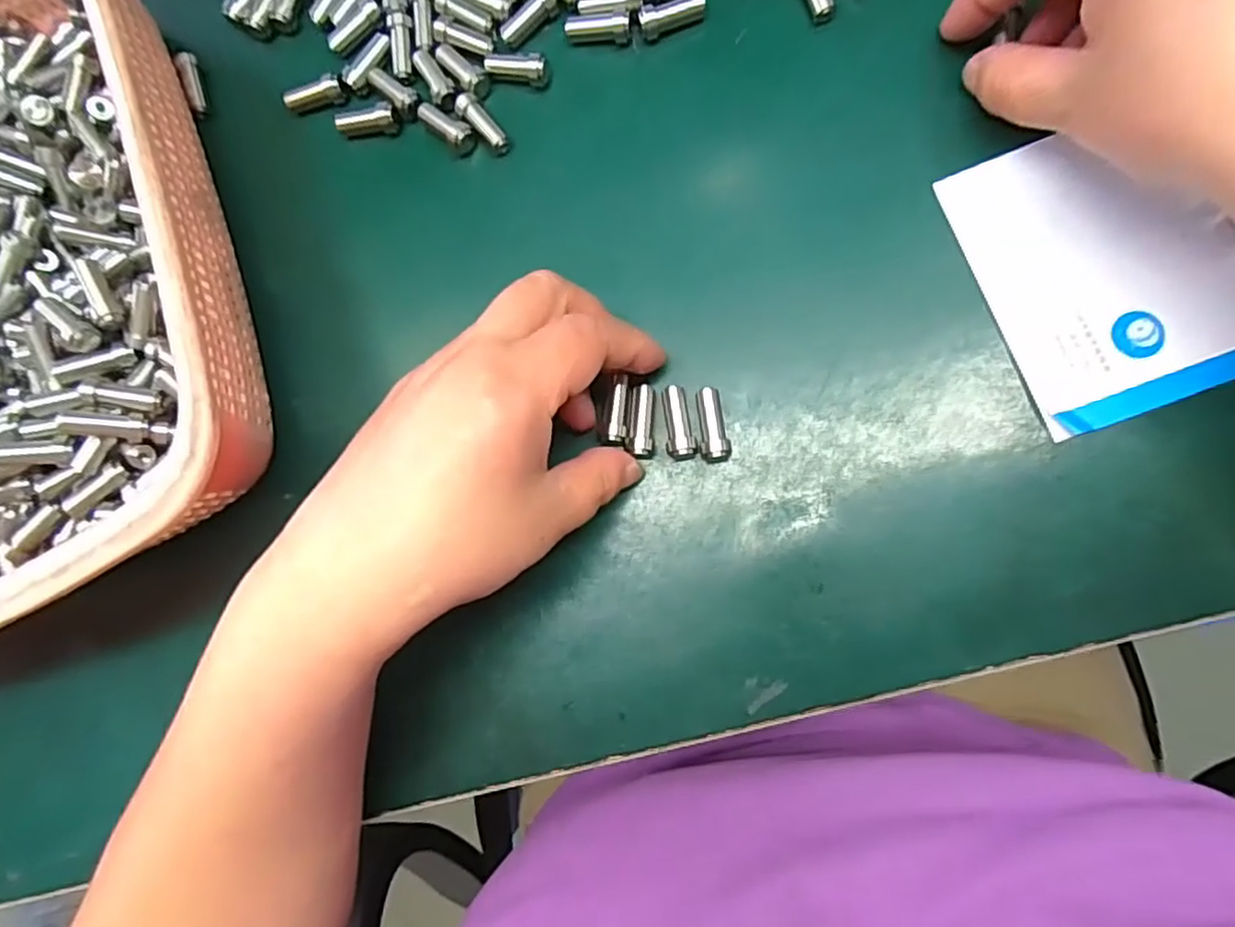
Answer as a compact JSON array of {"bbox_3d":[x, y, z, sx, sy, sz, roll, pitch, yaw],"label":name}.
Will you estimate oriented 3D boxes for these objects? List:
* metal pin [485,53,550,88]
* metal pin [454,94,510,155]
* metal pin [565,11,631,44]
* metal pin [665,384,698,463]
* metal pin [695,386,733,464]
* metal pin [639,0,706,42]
[{"bbox_3d":[-0.042,-0.163,0.276,0.027,0.009,0.010,15,87,9],"label":"metal pin"},{"bbox_3d":[-0.056,-0.140,0.277,0.009,0.009,0.027,-38,81,3],"label":"metal pin"},{"bbox_3d":[-0.008,-0.176,0.272,0.026,0.007,0.010,2,85,9],"label":"metal pin"},{"bbox_3d":[0.023,-0.015,0.252,0.011,0.009,0.028,-6,84,8],"label":"metal pin"},{"bbox_3d":[0.036,-0.014,0.251,0.011,0.009,0.028,-5,84,8],"label":"metal pin"},{"bbox_3d":[0.022,-0.179,0.269,0.027,0.009,0.009,-16,83,7],"label":"metal pin"}]

